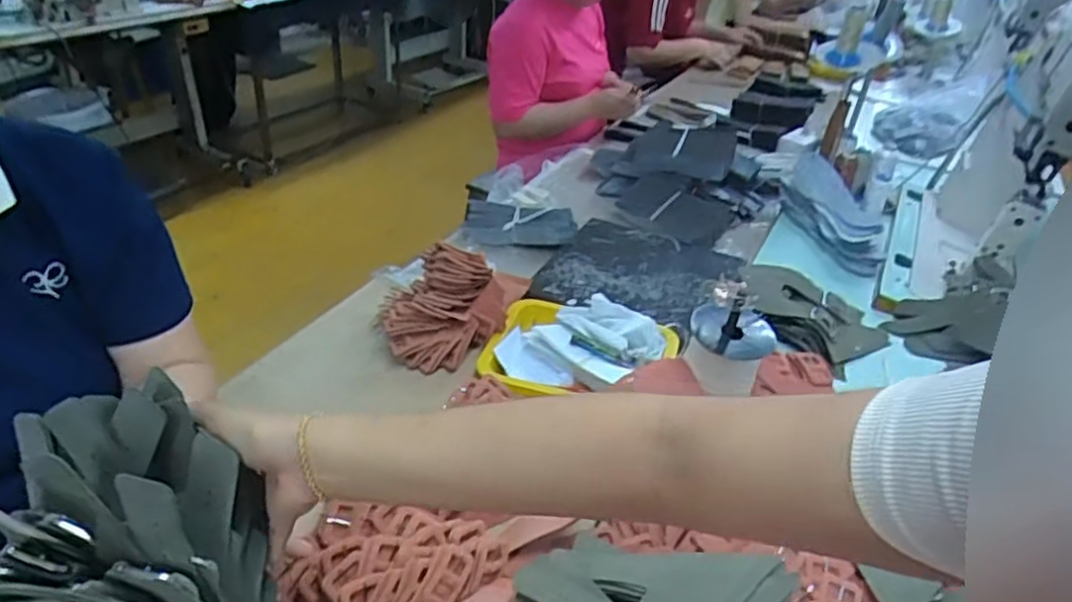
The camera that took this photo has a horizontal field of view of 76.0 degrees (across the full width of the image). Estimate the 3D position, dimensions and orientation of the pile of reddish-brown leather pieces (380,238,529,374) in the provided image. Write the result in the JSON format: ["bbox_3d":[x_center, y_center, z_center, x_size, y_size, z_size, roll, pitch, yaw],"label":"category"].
[{"bbox_3d":[-0.119,0.002,0.987,0.202,0.142,0.149,3,34,-2],"label":"pile of reddish-brown leather pieces"}]

